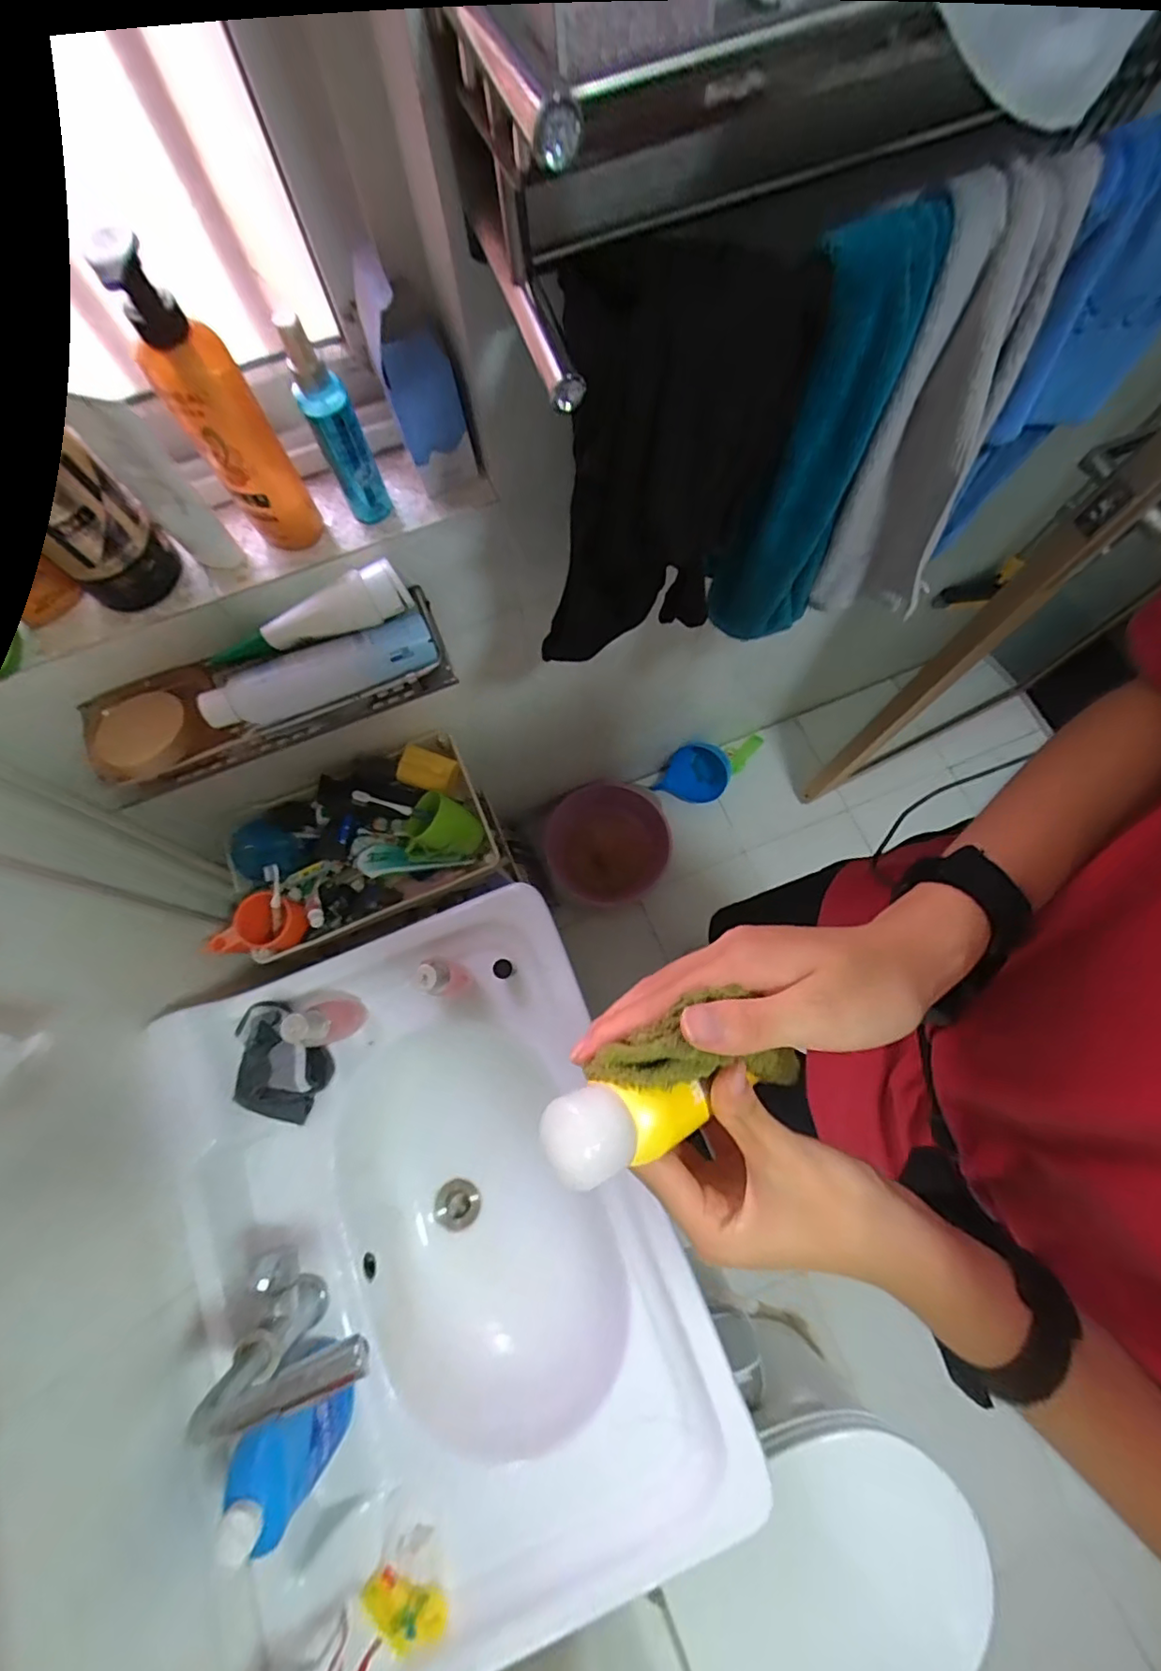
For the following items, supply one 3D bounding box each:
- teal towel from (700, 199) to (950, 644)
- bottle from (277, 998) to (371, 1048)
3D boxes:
[{"bbox_3d":[0.196,-0.313,0.546,0.126,0.366,0.070,-26,76,-5],"label":"teal towel"},{"bbox_3d":[-0.298,0.211,0.667,0.050,0.140,0.049,0,75,2],"label":"bottle"}]

